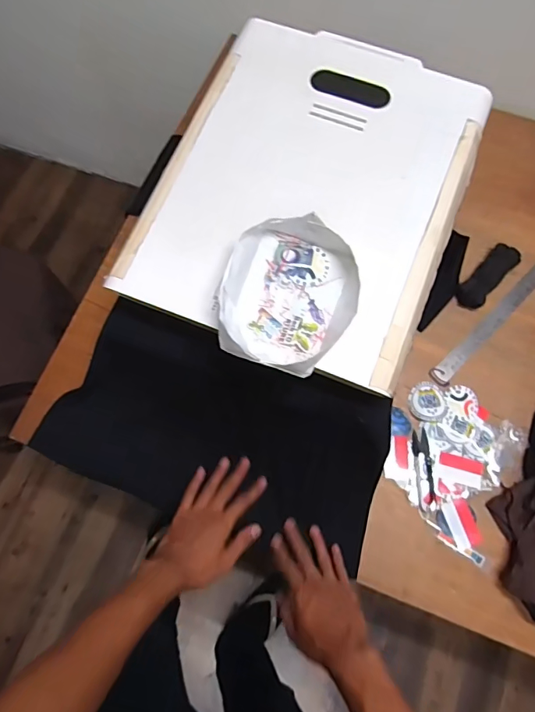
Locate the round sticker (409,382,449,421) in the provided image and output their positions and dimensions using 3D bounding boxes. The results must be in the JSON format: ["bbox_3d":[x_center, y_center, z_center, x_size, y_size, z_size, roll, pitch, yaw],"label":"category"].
[{"bbox_3d":[0.251,0.071,0.722,0.057,0.009,0.062,0,74,-1],"label":"round sticker"}]

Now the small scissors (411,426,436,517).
[{"bbox_3d":[0.234,0.174,0.693,0.027,0.006,0.124,0,72,0],"label":"small scissors"}]

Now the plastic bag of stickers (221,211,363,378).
[{"bbox_3d":[0.027,-0.073,0.573,0.156,0.049,0.189,7,74,1],"label":"plastic bag of stickers"}]

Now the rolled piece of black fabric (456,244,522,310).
[{"bbox_3d":[0.369,-0.133,0.774,0.043,0.025,0.131,42,77,10],"label":"rolled piece of black fabric"}]

